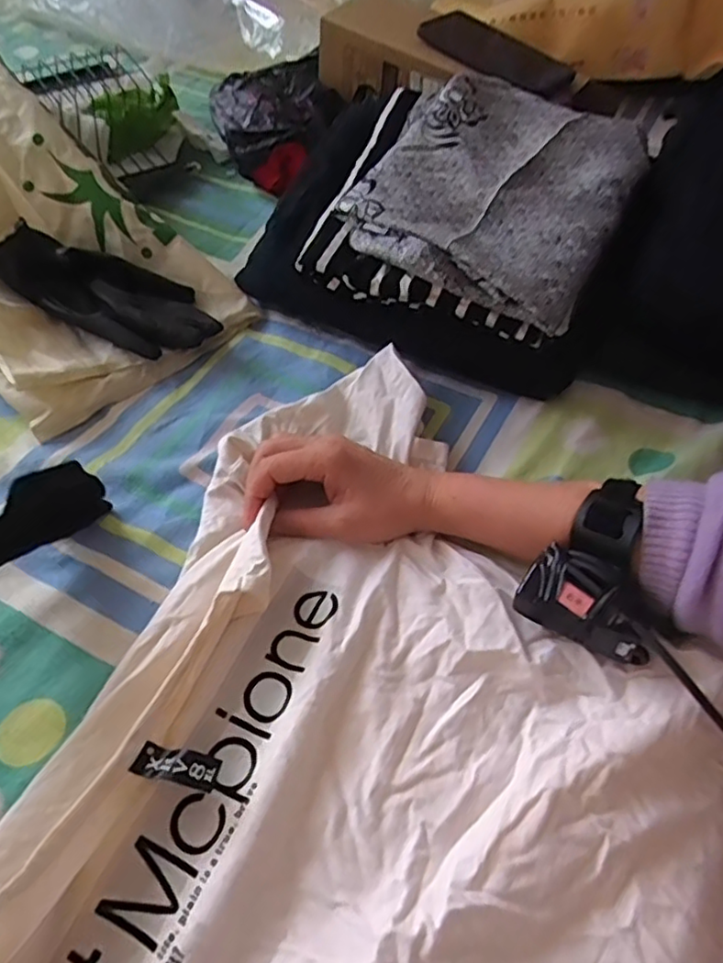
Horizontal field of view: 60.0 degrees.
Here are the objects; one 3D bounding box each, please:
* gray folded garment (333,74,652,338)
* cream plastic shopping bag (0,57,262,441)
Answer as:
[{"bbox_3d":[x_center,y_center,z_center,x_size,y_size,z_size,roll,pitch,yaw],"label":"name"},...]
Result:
[{"bbox_3d":[0.115,-0.244,0.511,0.198,0.048,0.250,26,57,15],"label":"gray folded garment"},{"bbox_3d":[-0.310,-0.222,0.526,0.414,0.108,0.200,40,61,5],"label":"cream plastic shopping bag"}]

